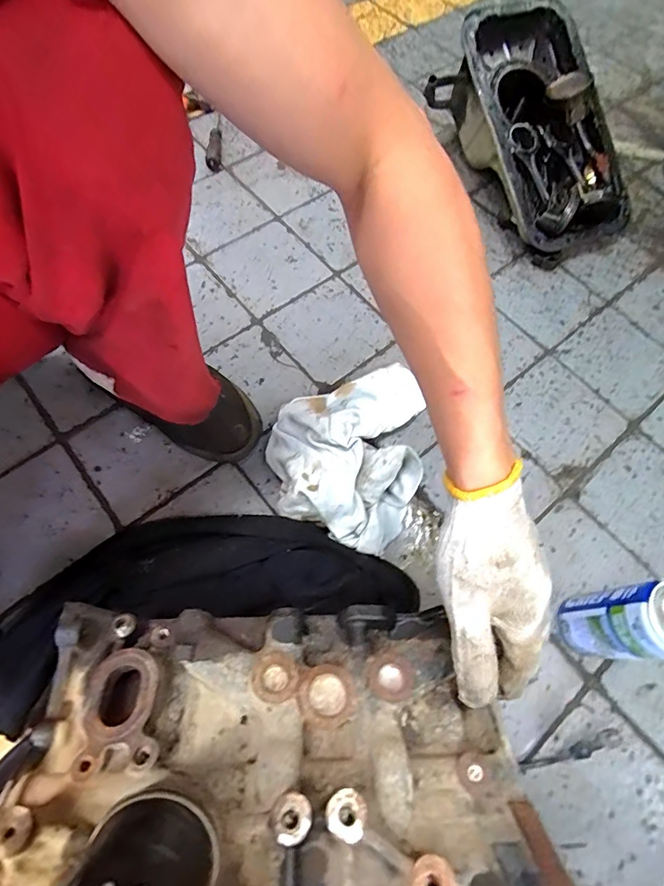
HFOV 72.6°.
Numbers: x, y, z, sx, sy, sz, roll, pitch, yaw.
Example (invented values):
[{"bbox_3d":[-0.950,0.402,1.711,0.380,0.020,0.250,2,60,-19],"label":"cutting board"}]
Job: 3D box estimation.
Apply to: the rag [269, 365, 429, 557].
[{"bbox_3d":[0.022,-0.008,0.563,0.189,0.074,0.254,19,66,5],"label":"rag"}]

